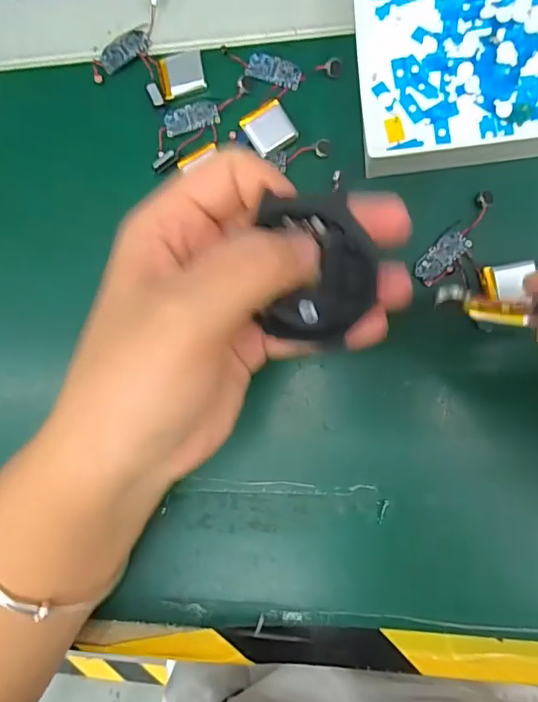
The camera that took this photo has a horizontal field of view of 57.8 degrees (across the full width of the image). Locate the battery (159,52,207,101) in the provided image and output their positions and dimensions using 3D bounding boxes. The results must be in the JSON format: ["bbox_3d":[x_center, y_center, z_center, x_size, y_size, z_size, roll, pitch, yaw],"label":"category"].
[{"bbox_3d":[-0.044,-0.141,0.248,0.022,0.004,0.021,-11,84,8],"label":"battery"}]

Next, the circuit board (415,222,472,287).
[{"bbox_3d":[0.081,-0.044,0.225,0.014,0.004,0.030,45,94,9],"label":"circuit board"}]

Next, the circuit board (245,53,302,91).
[{"bbox_3d":[0.003,-0.140,0.241,0.027,0.004,0.013,21,89,10],"label":"circuit board"}]

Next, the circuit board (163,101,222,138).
[{"bbox_3d":[-0.039,-0.119,0.247,0.027,0.004,0.014,-14,84,8],"label":"circuit board"}]

